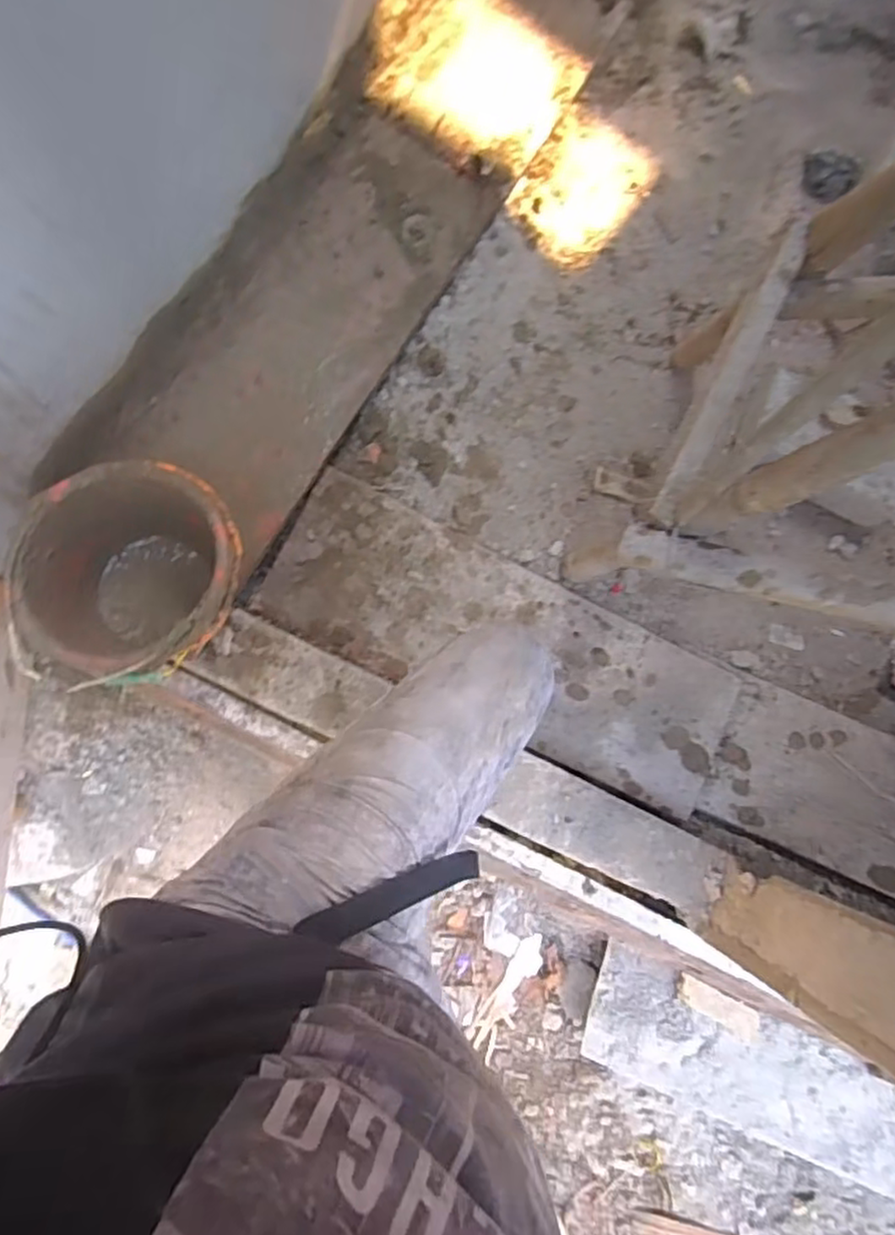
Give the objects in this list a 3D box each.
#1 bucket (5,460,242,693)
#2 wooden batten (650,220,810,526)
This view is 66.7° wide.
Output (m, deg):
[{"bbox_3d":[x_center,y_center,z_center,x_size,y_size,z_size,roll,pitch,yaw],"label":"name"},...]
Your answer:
[{"bbox_3d":[-0.446,-0.054,1.015,0.275,0.231,0.298,1,82,-3],"label":"bucket"},{"bbox_3d":[0.414,-0.359,0.999,0.054,0.045,0.507,28,81,1],"label":"wooden batten"}]

